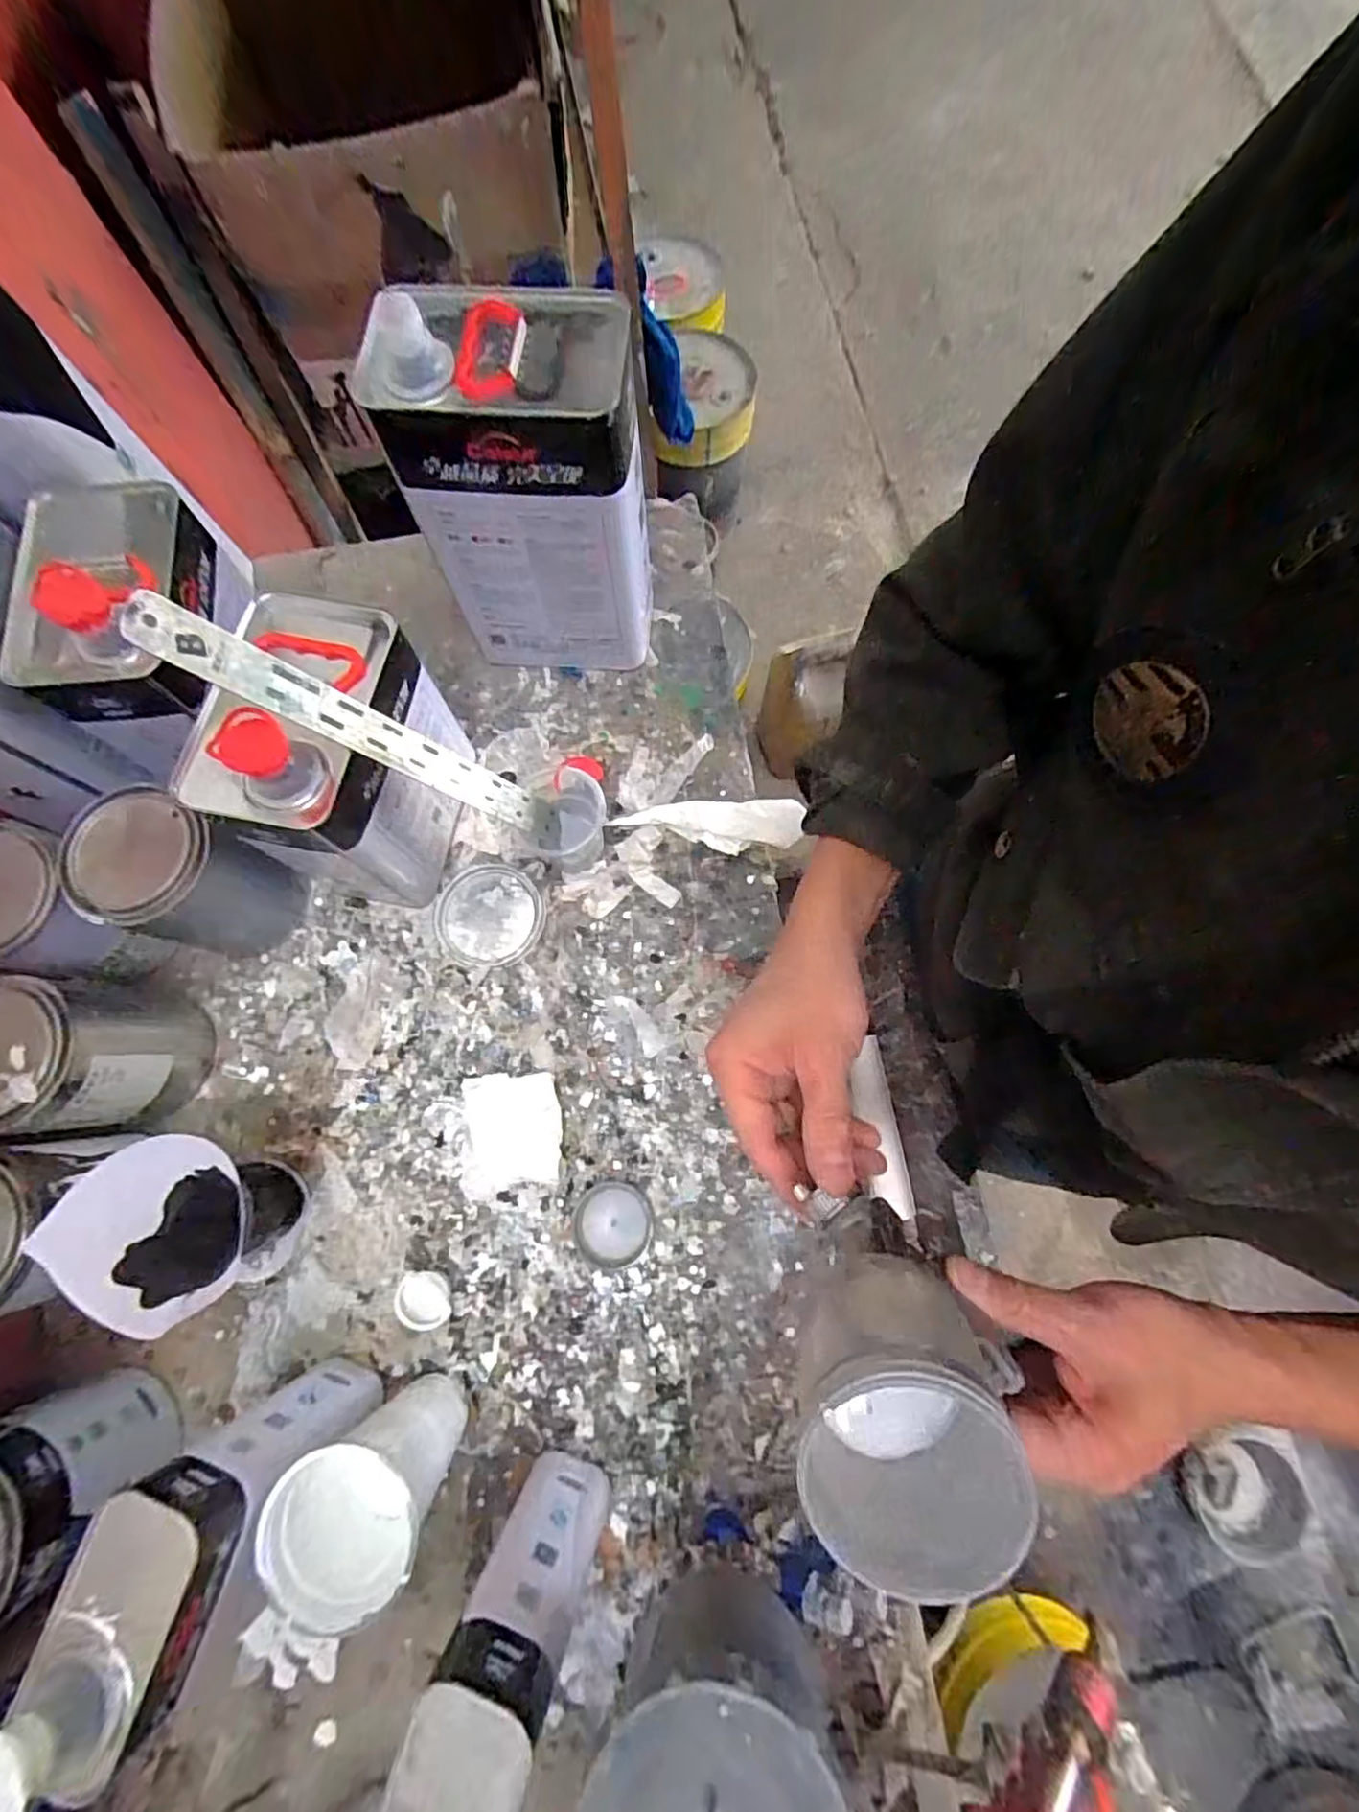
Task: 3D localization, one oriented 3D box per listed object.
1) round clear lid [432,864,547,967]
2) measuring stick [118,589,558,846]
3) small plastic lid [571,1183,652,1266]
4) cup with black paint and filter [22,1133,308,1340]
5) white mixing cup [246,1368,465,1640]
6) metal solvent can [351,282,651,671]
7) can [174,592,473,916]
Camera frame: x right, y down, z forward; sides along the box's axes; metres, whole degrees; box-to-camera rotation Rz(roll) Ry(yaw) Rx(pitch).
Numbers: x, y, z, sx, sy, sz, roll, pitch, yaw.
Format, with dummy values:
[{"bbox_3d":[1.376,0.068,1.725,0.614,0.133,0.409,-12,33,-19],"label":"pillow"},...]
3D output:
[{"bbox_3d":[-0.169,0.008,0.589,0.097,0.005,0.091,0,75,2],"label":"round clear lid"},{"bbox_3d":[-0.196,-0.112,0.452,0.010,0.292,0.035,-5,71,37],"label":"measuring stick"},{"bbox_3d":[-0.051,0.245,0.512,0.059,0.006,0.058,0,75,2],"label":"small plastic lid"},{"bbox_3d":[-0.345,0.226,0.471,0.087,0.130,0.109,-18,75,-3],"label":"cup with black paint and filter"},{"bbox_3d":[-0.186,0.364,0.427,0.081,0.144,0.077,25,77,8],"label":"white mixing cup"},{"bbox_3d":[-0.113,-0.328,0.550,0.169,0.271,0.117,2,75,3],"label":"metal solvent can"},{"bbox_3d":[-0.250,-0.113,0.510,0.104,0.231,0.166,5,75,3],"label":"can"}]

